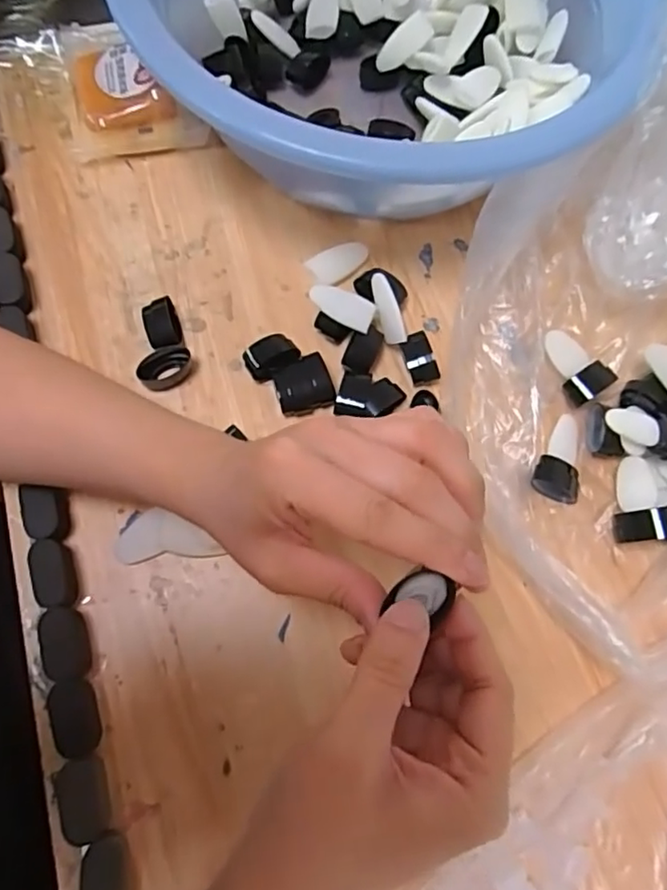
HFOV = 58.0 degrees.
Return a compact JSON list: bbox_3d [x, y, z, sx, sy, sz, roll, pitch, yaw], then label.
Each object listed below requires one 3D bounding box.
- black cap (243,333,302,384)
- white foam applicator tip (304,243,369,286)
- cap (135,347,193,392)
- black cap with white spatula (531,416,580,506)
[{"bbox_3d":[-0.040,-0.055,0.382,0.031,0.012,0.026,-35,74,-11],"label":"black cap"},{"bbox_3d":[0.005,-0.124,0.409,0.045,0.004,0.023,-28,73,-9],"label":"white foam applicator tip"},{"bbox_3d":[-0.104,-0.047,0.374,0.033,0.020,0.021,-31,73,-10],"label":"cap"},{"bbox_3d":[0.141,0.007,0.370,0.029,0.022,0.051,19,71,7],"label":"black cap with white spatula"}]

